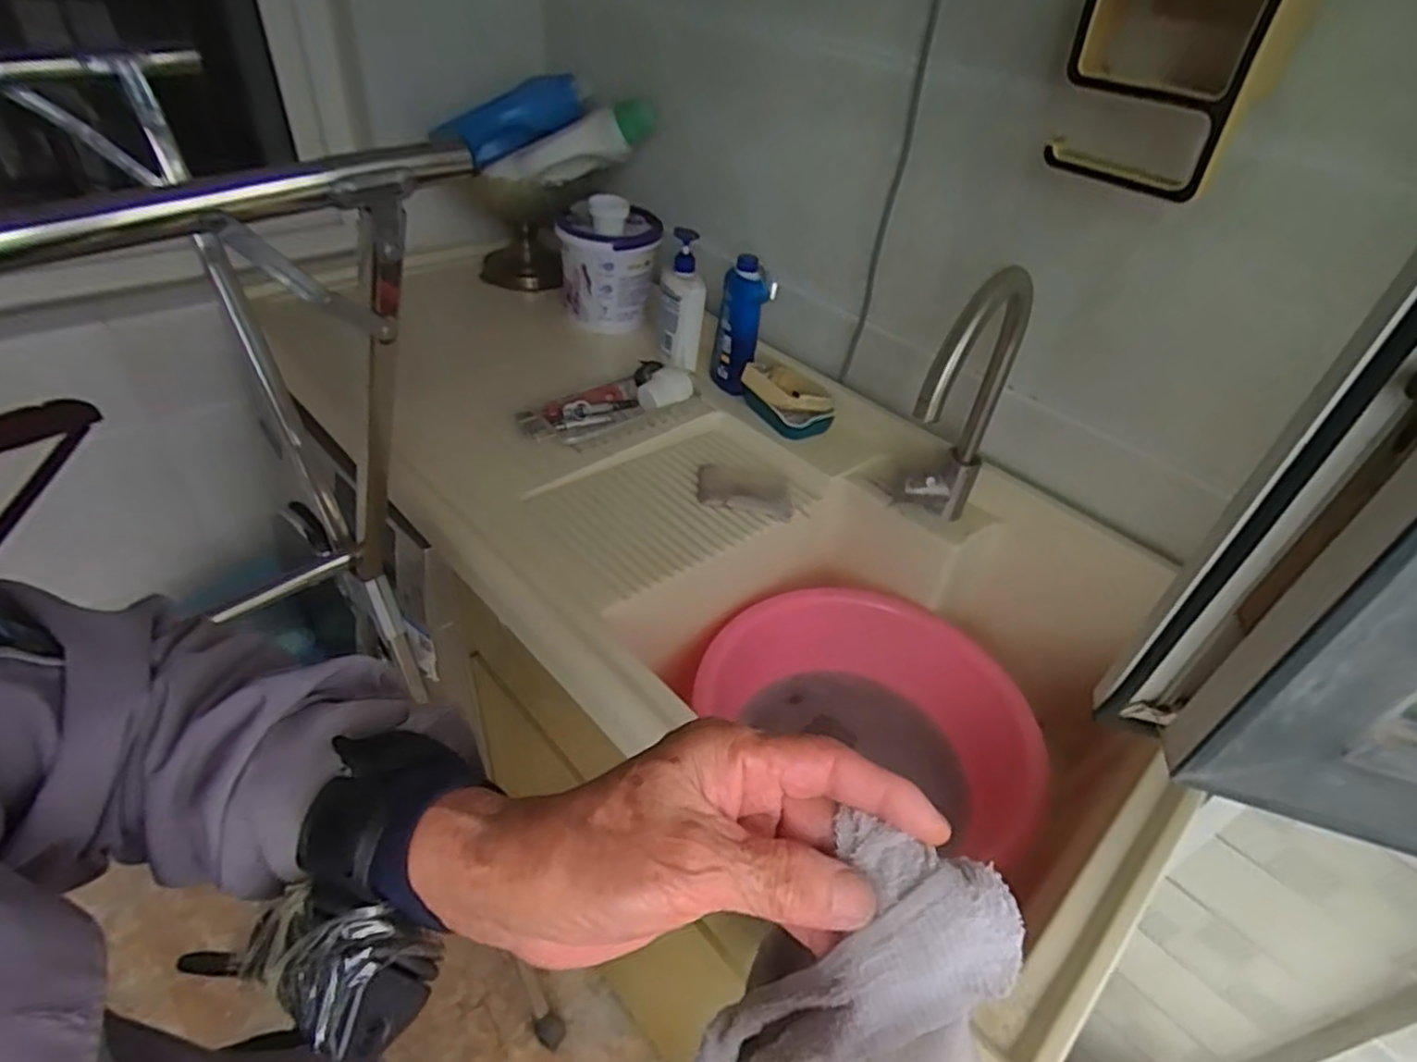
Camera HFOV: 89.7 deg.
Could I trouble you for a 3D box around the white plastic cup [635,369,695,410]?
[{"bbox_3d":[-0.063,-0.198,1.013,0.079,0.044,0.044,-18,46,-26],"label":"white plastic cup"}]

